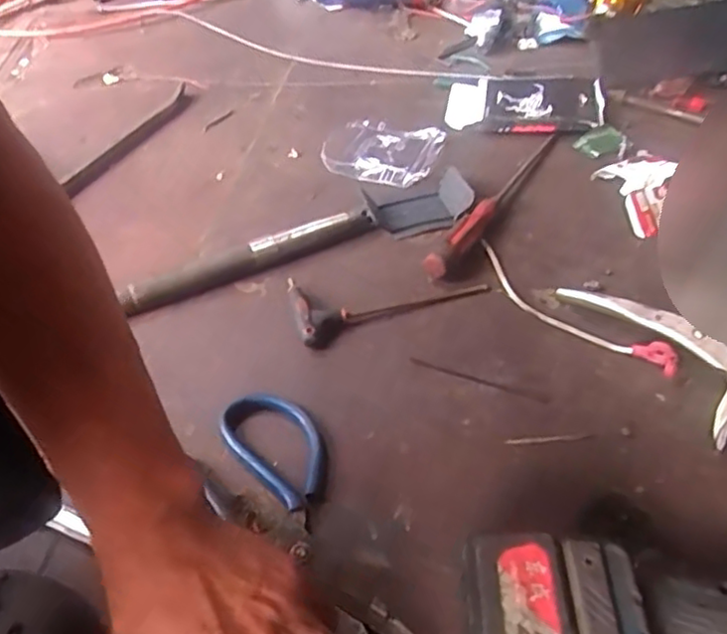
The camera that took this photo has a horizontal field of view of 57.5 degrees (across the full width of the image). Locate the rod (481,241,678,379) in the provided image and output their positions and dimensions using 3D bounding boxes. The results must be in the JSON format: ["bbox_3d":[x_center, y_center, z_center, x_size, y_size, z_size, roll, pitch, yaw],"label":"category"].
[{"bbox_3d":[0.158,-0.012,0.540,0.037,0.015,0.206,-28,47,-21],"label":"rod"}]

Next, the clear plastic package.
[{"bbox_3d":[0.014,-0.187,0.738,0.134,0.014,0.105,10,46,18],"label":"clear plastic package"}]

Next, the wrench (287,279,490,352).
[{"bbox_3d":[0.021,-0.022,0.562,0.162,0.022,0.074,-12,43,-6],"label":"wrench"}]

